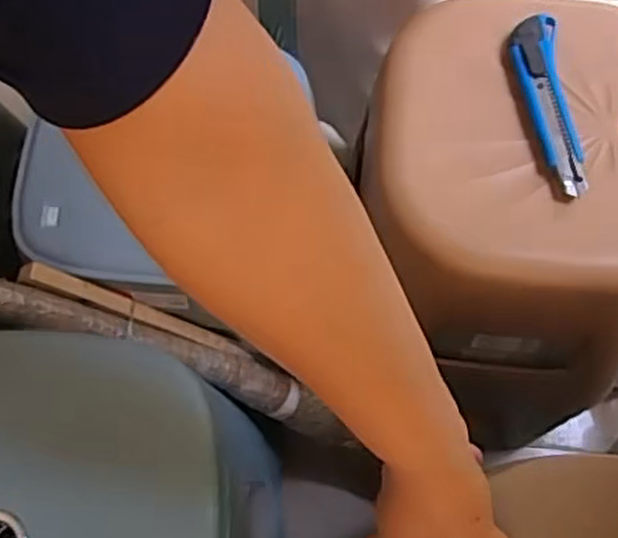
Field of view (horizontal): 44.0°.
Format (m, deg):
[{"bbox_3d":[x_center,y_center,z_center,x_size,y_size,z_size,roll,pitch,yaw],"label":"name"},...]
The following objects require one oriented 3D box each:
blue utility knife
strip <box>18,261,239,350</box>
[{"bbox_3d":[0.188,-0.132,0.610,0.038,0.020,0.156,-3,69,-1],"label":"blue utility knife"},{"bbox_3d":[-0.162,0.041,0.718,0.020,0.225,0.017,-13,61,43],"label":"strip"}]

